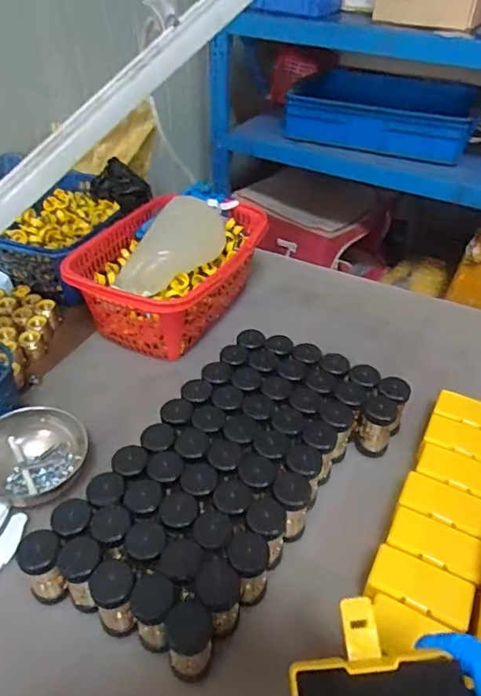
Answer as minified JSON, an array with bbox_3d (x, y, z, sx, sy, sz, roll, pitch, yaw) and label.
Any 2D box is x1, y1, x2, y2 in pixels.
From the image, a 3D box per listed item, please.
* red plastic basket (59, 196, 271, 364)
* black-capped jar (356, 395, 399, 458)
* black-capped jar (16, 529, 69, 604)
[{"bbox_3d":[-0.096,-0.111,0.741,0.199,0.103,0.272,20,45,20],"label":"red plastic basket"},{"bbox_3d":[0.149,0.088,0.561,0.034,0.067,0.032,0,42,0],"label":"black-capped jar"},{"bbox_3d":[-0.167,0.187,0.438,0.033,0.063,0.036,0,42,0],"label":"black-capped jar"}]

